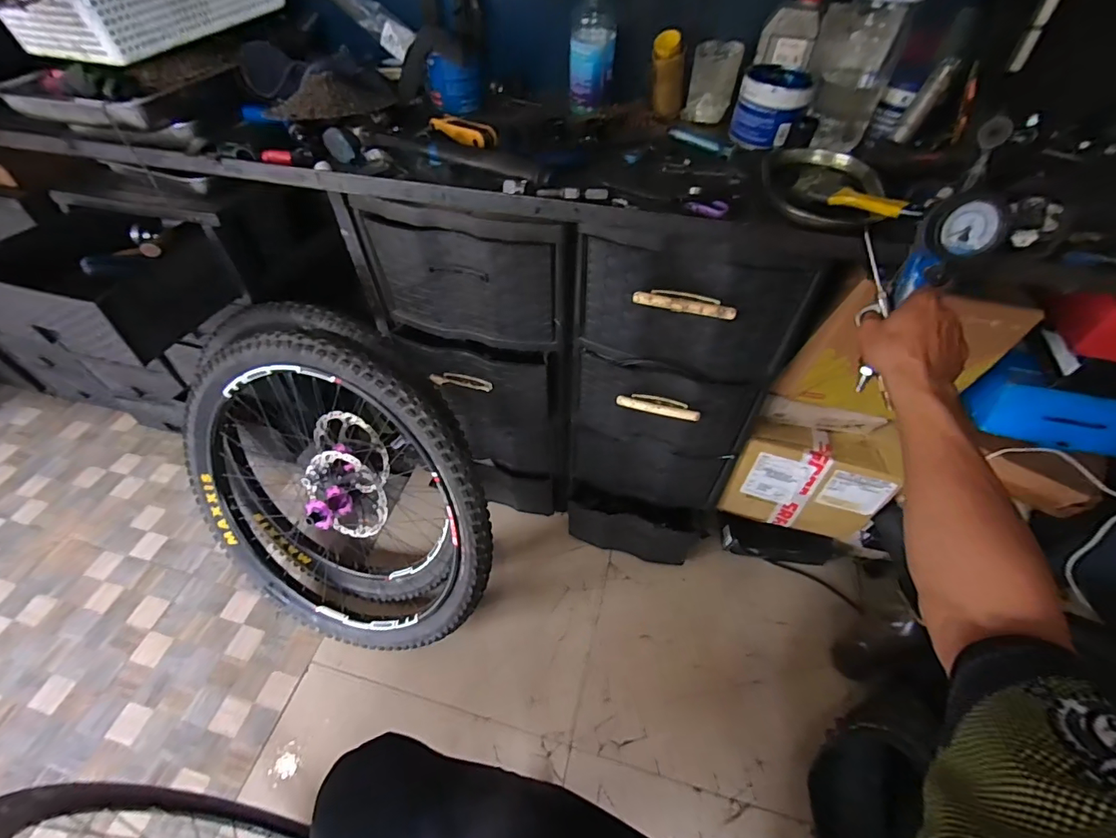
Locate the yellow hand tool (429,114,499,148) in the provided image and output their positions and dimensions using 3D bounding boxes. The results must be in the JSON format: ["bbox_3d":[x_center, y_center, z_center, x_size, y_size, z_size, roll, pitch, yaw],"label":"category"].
[{"bbox_3d":[-0.154,-0.459,0.748,0.132,0.020,0.041,32,58,23],"label":"yellow hand tool"}]

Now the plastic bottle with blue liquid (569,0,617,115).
[{"bbox_3d":[0.057,-0.607,0.790,0.076,0.158,0.056,3,52,2],"label":"plastic bottle with blue liquid"}]

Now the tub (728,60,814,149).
[{"bbox_3d":[0.331,-0.485,0.735,0.097,0.081,0.106,0,52,0],"label":"tub"}]

